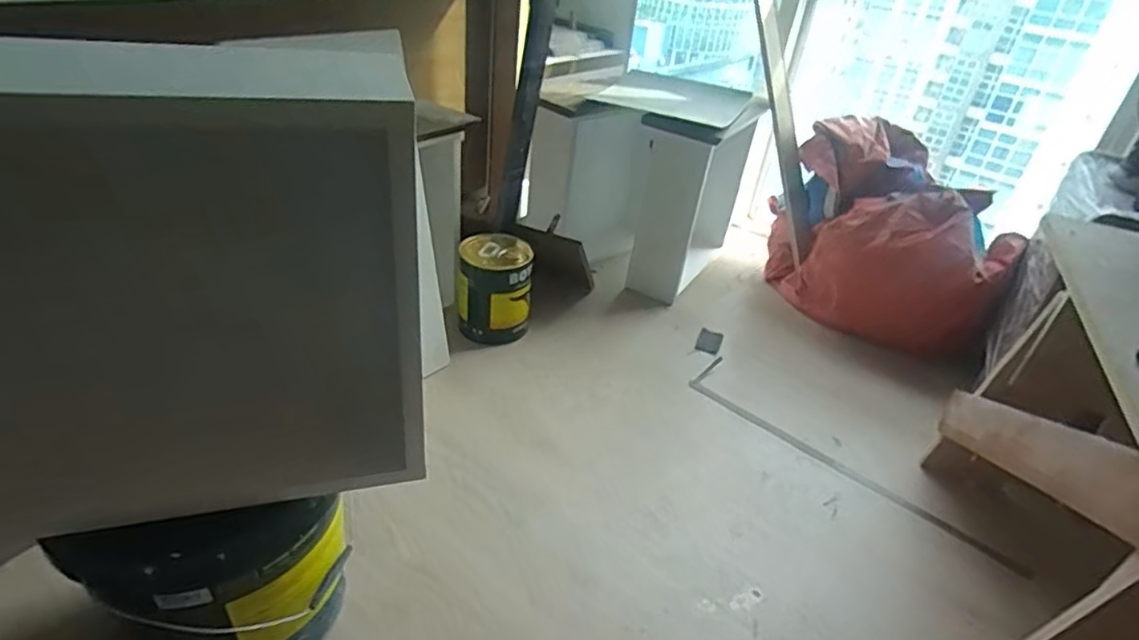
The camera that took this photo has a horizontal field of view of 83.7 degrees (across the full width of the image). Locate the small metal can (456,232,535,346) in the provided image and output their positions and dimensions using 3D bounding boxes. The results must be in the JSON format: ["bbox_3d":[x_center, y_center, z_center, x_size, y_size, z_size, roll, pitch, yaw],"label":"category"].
[{"bbox_3d":[-0.171,-0.078,1.450,0.160,0.196,0.159,1,34,-9],"label":"small metal can"}]

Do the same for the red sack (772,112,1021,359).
[{"bbox_3d":[0.796,-0.215,1.631,0.601,0.443,0.296,33,42,33],"label":"red sack"}]

